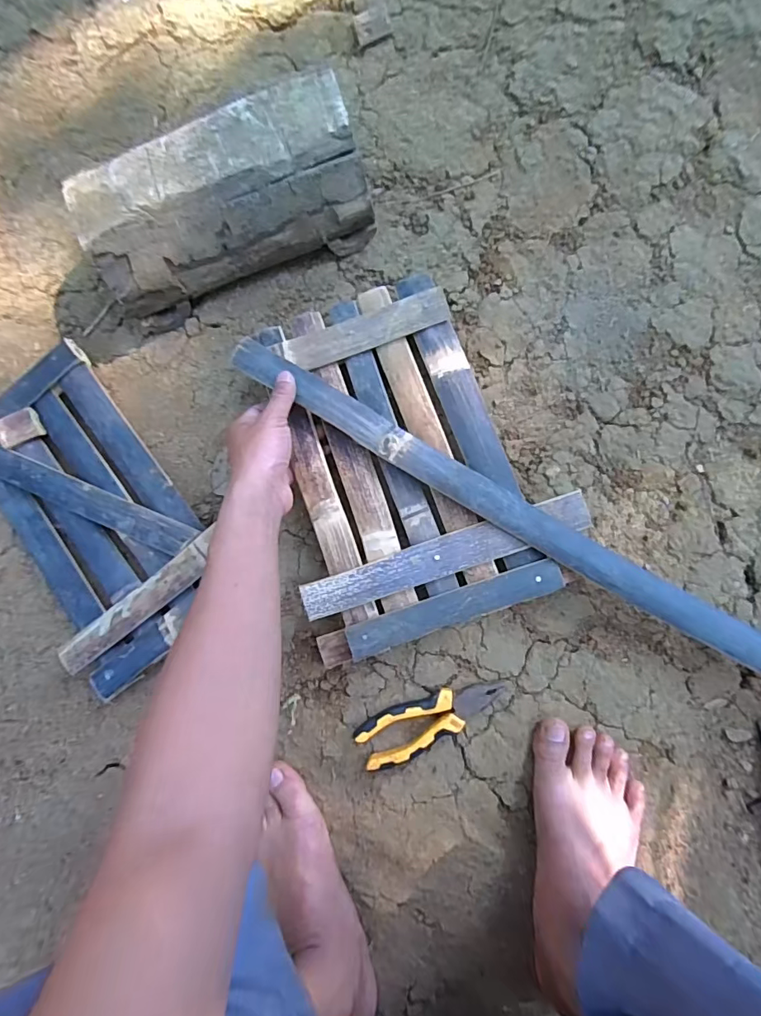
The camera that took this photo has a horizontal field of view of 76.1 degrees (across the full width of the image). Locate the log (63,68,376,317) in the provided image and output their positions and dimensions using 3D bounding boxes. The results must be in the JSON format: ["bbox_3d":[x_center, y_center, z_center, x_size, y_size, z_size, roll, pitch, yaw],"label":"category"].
[{"bbox_3d":[-0.155,-0.314,0.511,0.278,0.123,0.125,-19,88,5],"label":"log"}]

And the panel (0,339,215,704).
[{"bbox_3d":[-0.320,0.010,0.543,0.189,0.042,0.339,-35,83,2],"label":"panel"}]

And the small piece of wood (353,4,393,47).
[{"bbox_3d":[-0.009,-0.564,0.567,0.042,0.011,0.042,-20,83,4],"label":"small piece of wood"}]

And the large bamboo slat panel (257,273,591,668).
[{"bbox_3d":[0.038,-0.052,0.498,0.276,0.055,0.362,-14,84,5],"label":"large bamboo slat panel"}]

